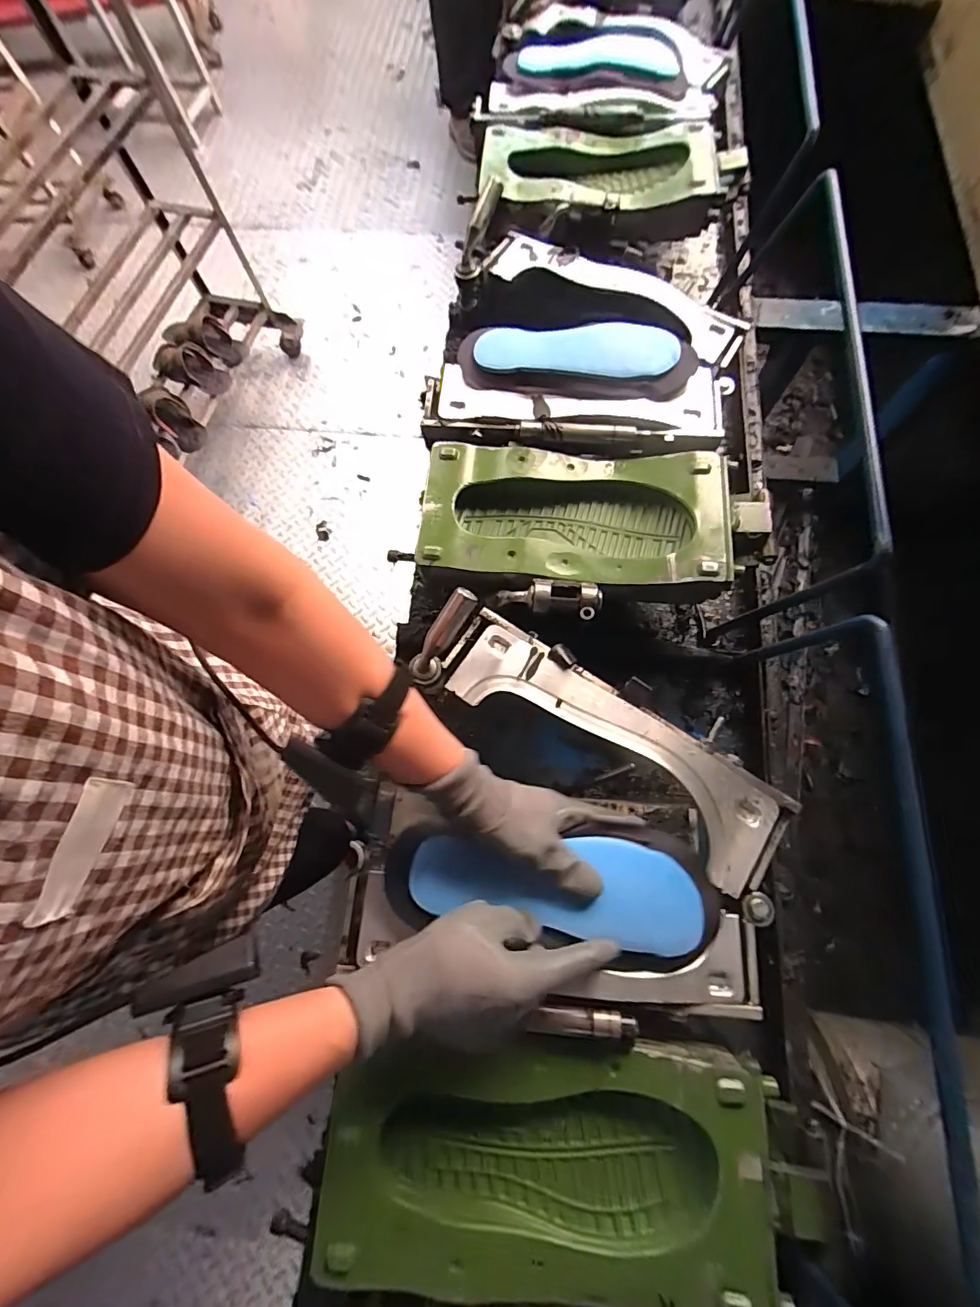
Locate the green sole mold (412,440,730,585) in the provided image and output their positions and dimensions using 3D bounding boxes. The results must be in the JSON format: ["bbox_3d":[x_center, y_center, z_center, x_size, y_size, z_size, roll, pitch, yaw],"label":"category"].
[{"bbox_3d":[0.099,-0.161,0.566,0.357,0.055,0.173,5,73,4],"label":"green sole mold"}]

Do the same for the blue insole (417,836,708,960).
[{"bbox_3d":[0.056,0.201,0.418,0.248,0.021,0.081,6,75,5],"label":"blue insole"}]

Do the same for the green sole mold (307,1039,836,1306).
[{"bbox_3d":[0.059,0.420,0.397,0.380,0.056,0.176,0,73,2],"label":"green sole mold"}]

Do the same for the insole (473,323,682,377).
[{"bbox_3d":[0.108,-0.374,0.595,0.246,0.019,0.075,1,78,5],"label":"insole"}]

